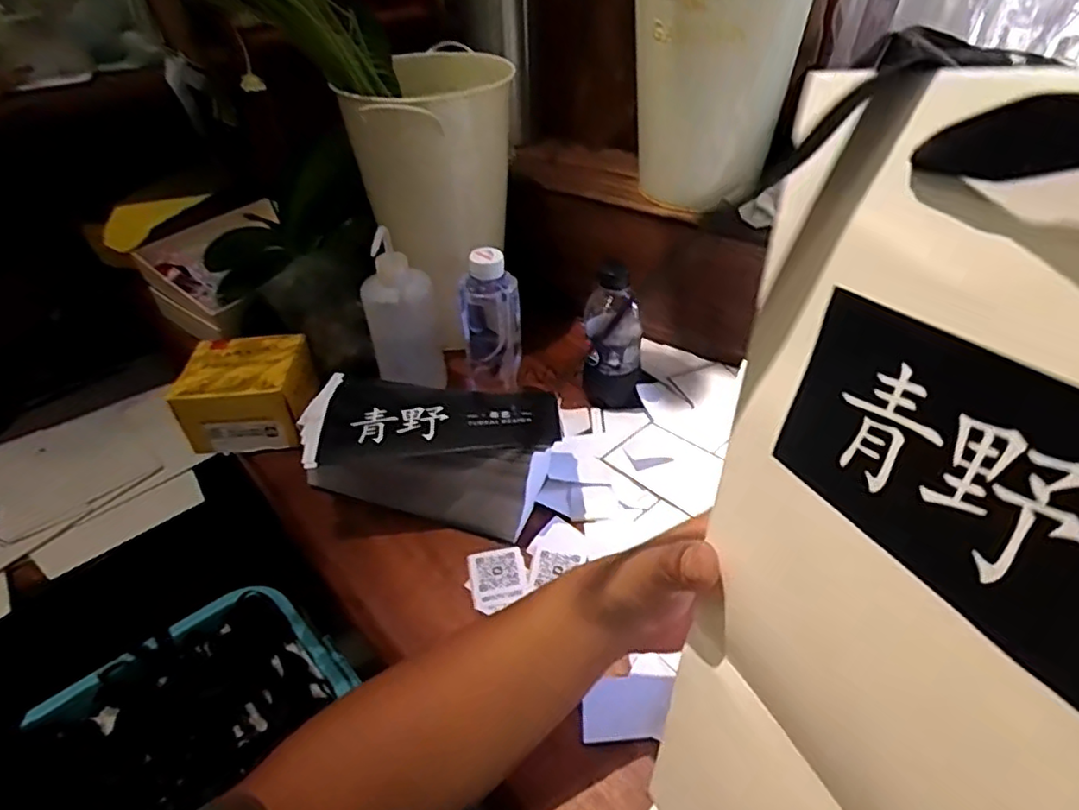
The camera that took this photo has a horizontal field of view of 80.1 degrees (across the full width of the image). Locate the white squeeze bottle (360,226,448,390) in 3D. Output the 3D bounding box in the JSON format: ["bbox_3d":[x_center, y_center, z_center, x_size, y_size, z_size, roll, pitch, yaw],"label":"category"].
[{"bbox_3d":[-0.138,-0.083,0.662,0.072,0.199,0.078,-10,41,-8],"label":"white squeeze bottle"}]

